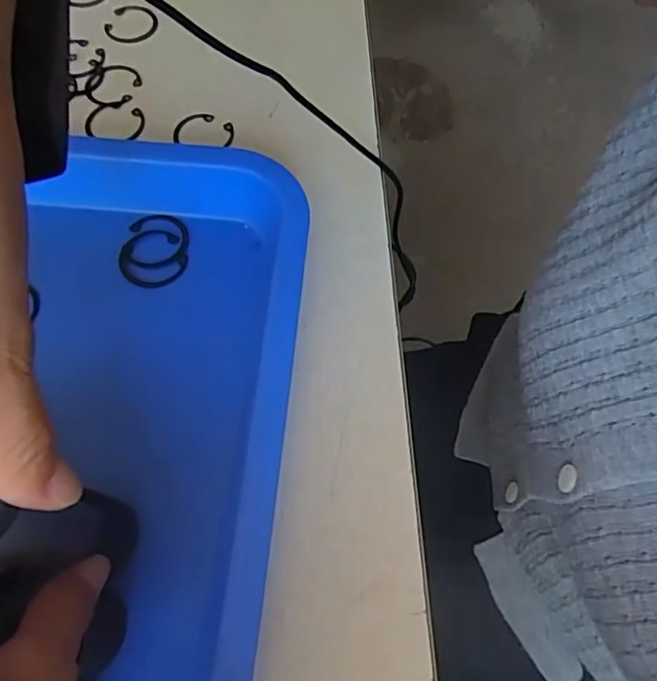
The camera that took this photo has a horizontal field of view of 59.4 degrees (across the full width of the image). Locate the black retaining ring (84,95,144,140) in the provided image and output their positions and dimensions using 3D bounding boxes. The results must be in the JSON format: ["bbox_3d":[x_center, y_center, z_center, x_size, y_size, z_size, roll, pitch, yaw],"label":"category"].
[{"bbox_3d":[-0.134,-0.136,0.360,0.035,0.006,0.035,0,64,0],"label":"black retaining ring"}]

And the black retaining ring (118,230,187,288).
[{"bbox_3d":[-0.096,-0.045,0.311,0.034,0.004,0.037,0,64,0],"label":"black retaining ring"}]

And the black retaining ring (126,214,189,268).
[{"bbox_3d":[-0.093,-0.055,0.315,0.032,0.004,0.034,0,64,0],"label":"black retaining ring"}]

